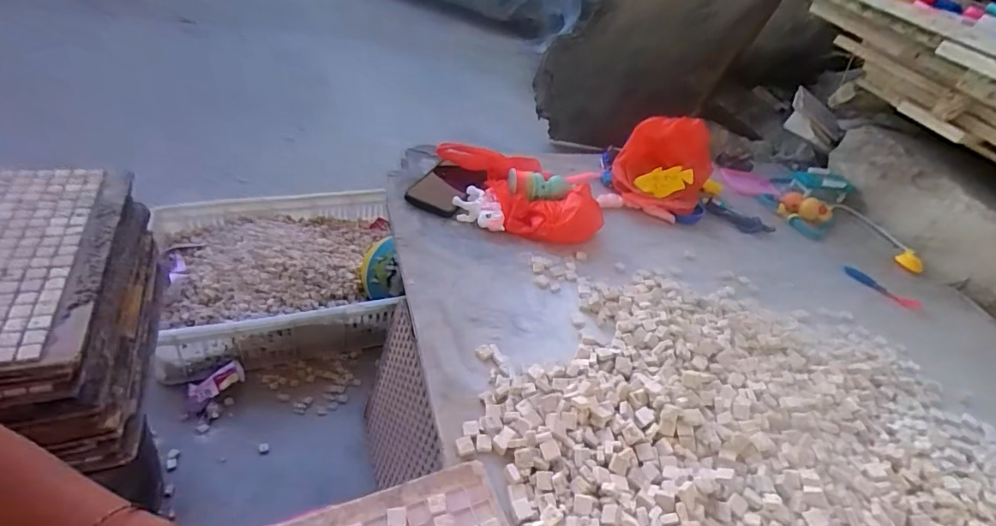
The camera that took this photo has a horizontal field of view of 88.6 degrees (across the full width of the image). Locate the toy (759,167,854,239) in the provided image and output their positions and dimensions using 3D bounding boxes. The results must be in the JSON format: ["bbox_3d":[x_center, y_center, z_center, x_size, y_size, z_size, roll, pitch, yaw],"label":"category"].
[{"bbox_3d":[0.619,-0.131,1.032,0.145,0.060,0.228,33,42,23],"label":"toy"}]

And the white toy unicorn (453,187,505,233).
[{"bbox_3d":[-0.031,-0.081,0.769,0.066,0.031,0.083,-2,41,-19],"label":"white toy unicorn"}]

